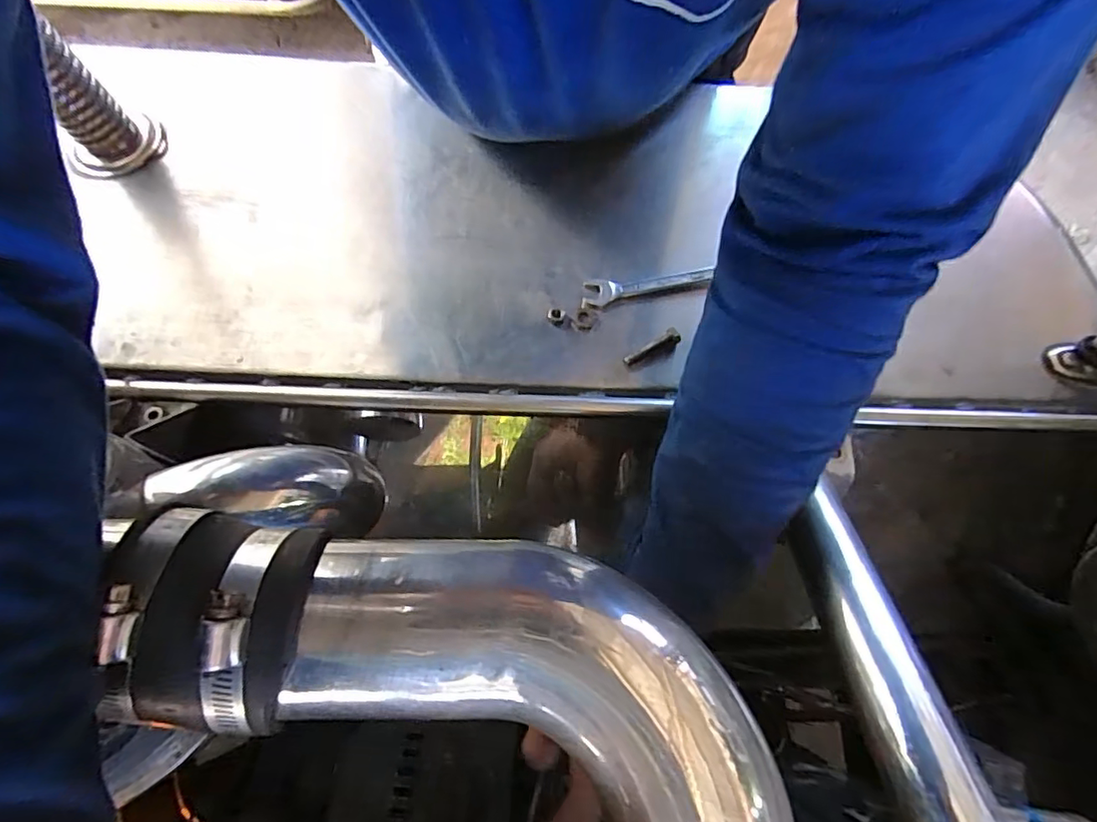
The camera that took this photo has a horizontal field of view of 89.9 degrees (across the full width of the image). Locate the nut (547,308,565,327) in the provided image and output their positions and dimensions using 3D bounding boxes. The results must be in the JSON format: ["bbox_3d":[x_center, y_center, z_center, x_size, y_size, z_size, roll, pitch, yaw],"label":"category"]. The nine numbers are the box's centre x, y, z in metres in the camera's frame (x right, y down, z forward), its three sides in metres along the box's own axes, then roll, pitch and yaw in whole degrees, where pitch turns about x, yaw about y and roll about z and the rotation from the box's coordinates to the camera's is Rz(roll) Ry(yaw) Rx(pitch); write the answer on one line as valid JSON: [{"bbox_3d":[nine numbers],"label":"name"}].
[{"bbox_3d":[0.006,-0.071,0.412,0.013,0.004,0.014,7,72,1],"label":"nut"}]

